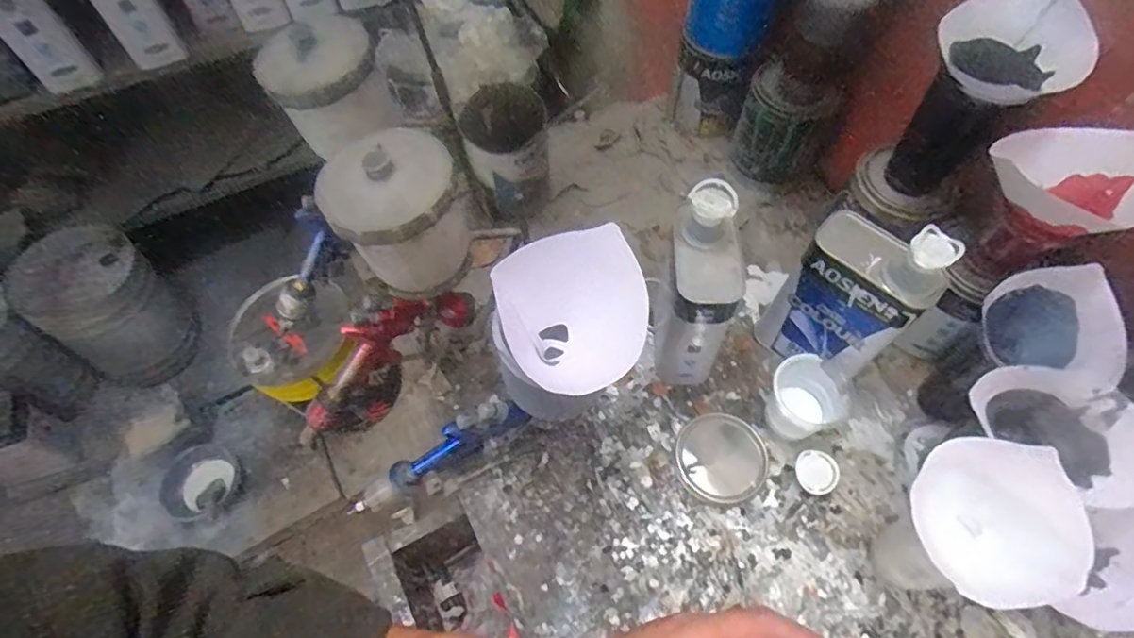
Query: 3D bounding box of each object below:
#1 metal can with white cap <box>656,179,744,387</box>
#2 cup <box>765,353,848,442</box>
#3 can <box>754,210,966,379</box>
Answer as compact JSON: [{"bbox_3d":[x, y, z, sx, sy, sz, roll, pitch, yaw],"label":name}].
[{"bbox_3d":[0.132,-0.022,0.581,0.064,0.217,0.104,7,62,6],"label":"metal can with white cap"},{"bbox_3d":[0.239,0.085,0.592,0.068,0.066,0.067,-1,62,2],"label":"cup"},{"bbox_3d":[0.277,-0.014,0.577,0.117,0.224,0.067,39,69,20],"label":"can"}]

